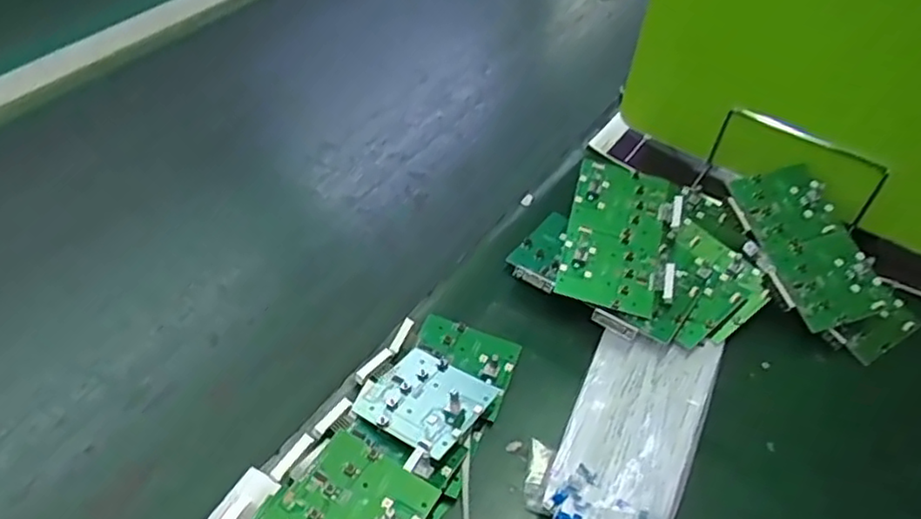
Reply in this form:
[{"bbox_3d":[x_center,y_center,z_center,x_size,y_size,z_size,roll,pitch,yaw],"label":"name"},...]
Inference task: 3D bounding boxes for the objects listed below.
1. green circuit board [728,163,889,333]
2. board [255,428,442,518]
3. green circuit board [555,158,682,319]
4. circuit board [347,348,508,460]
[{"bbox_3d":[0.294,-0.014,0.570,0.085,0.012,0.144,-17,66,-6],"label":"green circuit board"},{"bbox_3d":[-0.065,0.148,0.403,0.077,0.007,0.075,28,47,20],"label":"board"},{"bbox_3d":[0.139,-0.021,0.570,0.089,0.013,0.141,15,59,4],"label":"green circuit board"},{"bbox_3d":[-0.023,0.095,0.471,0.079,0.013,0.081,23,43,30],"label":"circuit board"}]

